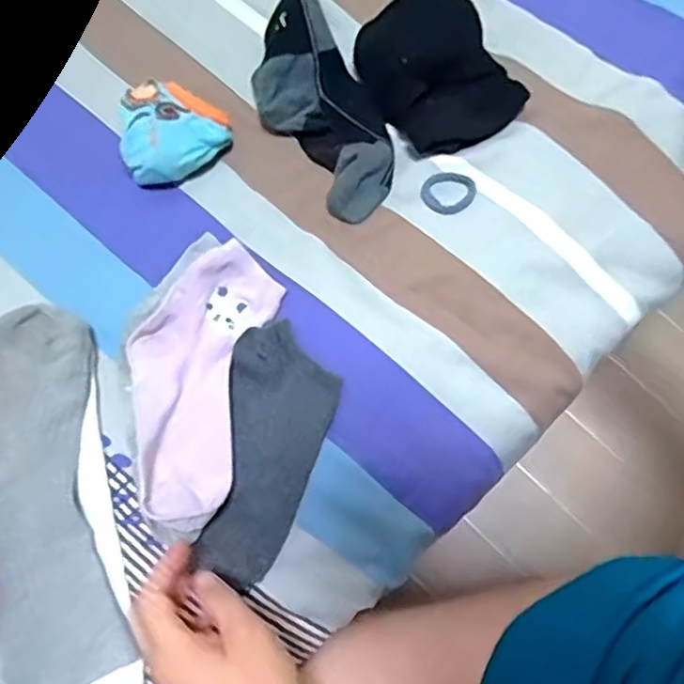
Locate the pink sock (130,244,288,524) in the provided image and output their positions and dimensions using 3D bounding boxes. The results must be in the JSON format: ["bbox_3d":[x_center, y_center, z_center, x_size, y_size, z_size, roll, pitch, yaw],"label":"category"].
[{"bbox_3d":[-0.103,0.023,0.458,0.085,0.036,0.182,12,74,3],"label":"pink sock"}]

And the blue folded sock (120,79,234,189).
[{"bbox_3d":[-0.129,-0.161,0.520,0.076,0.044,0.071,2,74,1],"label":"blue folded sock"}]

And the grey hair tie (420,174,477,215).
[{"bbox_3d":[0.083,-0.116,0.512,0.042,0.005,0.036,-36,77,-10],"label":"grey hair tie"}]

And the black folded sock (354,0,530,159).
[{"bbox_3d":[0.076,-0.213,0.524,0.097,0.033,0.129,-29,76,-8],"label":"black folded sock"}]

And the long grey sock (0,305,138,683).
[{"bbox_3d":[-0.201,0.103,0.434,0.095,0.028,0.246,-13,74,-4],"label":"long grey sock"}]

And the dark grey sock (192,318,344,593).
[{"bbox_3d":[-0.049,0.073,0.455,0.073,0.026,0.170,10,75,3],"label":"dark grey sock"}]

